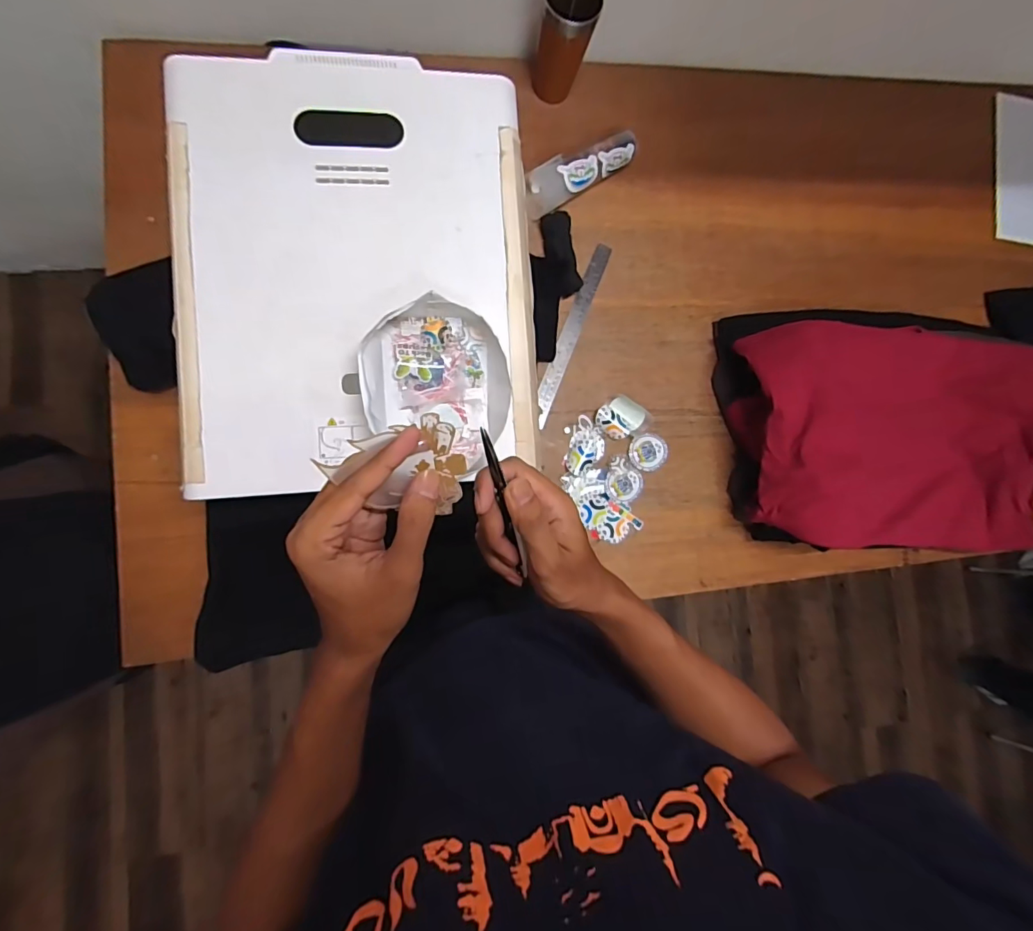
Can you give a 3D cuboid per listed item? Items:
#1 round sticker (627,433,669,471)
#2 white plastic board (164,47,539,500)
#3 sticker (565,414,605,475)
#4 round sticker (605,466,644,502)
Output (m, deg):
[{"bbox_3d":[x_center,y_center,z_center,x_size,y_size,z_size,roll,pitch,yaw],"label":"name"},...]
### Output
[{"bbox_3d":[0.211,-0.021,0.772,0.062,0.006,0.059,-8,92,0],"label":"round sticker"},{"bbox_3d":[-0.186,-0.234,0.562,0.404,0.029,0.507,-5,87,-9],"label":"white plastic board"},{"bbox_3d":[0.111,-0.030,0.759,0.053,0.010,0.092,18,82,5],"label":"sticker"},{"bbox_3d":[0.173,0.029,0.765,0.062,0.004,0.054,-8,87,-10],"label":"round sticker"}]

